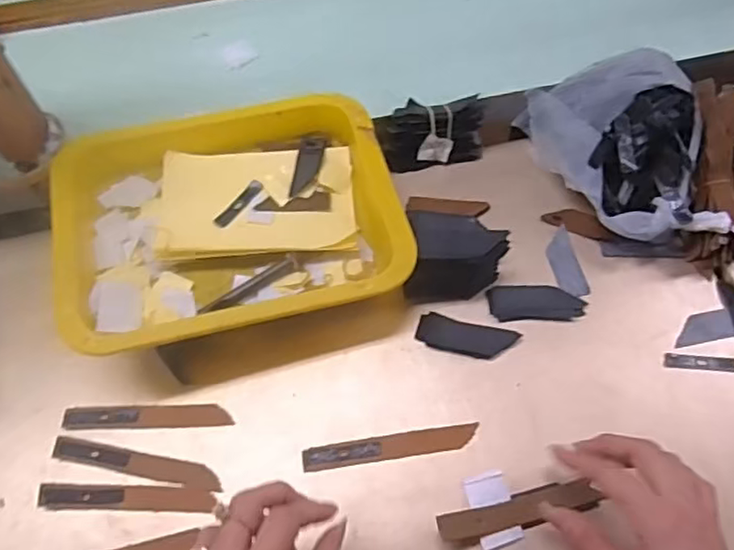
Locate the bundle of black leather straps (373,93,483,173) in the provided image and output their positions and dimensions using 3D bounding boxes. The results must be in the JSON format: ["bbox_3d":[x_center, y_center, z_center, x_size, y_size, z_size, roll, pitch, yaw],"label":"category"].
[{"bbox_3d":[0.059,-0.127,0.555,0.096,0.042,0.046,-15,62,-6],"label":"bundle of black leather straps"}]

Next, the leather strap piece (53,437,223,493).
[{"bbox_3d":[-0.165,0.135,0.441,0.124,0.004,0.016,9,62,6],"label":"leather strap piece"}]

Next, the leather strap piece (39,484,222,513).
[{"bbox_3d":[-0.165,0.155,0.430,0.123,0.006,0.017,1,69,2],"label":"leather strap piece"}]

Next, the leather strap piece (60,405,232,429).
[{"bbox_3d":[-0.163,0.105,0.459,0.124,0.004,0.018,-1,61,1],"label":"leather strap piece"}]

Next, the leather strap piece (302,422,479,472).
[{"bbox_3d":[0.017,0.124,0.443,0.124,0.004,0.017,-8,61,-3],"label":"leather strap piece"}]

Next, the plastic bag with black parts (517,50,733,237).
[{"bbox_3d":[0.209,-0.107,0.507,0.120,0.089,0.159,-3,61,0],"label":"plastic bag with black parts"}]

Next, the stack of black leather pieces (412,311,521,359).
[{"bbox_3d":[0.078,0.049,0.480,0.077,0.004,0.028,12,62,8],"label":"stack of black leather pieces"}]

